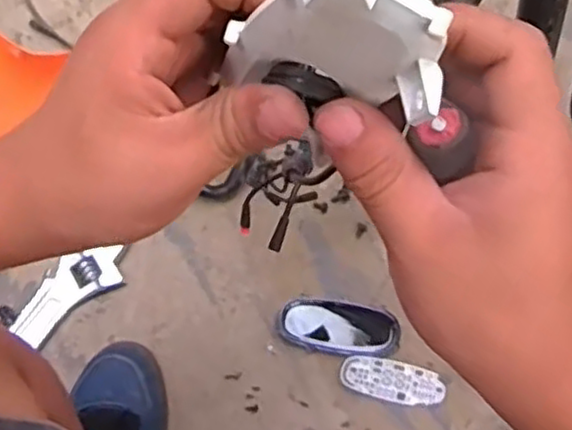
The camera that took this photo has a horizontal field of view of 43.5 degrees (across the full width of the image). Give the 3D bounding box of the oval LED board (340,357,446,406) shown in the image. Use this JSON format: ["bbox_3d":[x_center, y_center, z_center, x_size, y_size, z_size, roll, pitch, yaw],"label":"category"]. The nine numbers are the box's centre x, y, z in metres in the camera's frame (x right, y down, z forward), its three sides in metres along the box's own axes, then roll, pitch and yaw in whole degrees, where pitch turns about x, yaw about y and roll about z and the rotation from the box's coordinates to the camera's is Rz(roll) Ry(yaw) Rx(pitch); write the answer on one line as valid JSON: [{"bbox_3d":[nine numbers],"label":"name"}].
[{"bbox_3d":[0.115,0.179,0.774,0.109,0.005,0.044,12,90,10],"label":"oval LED board"}]

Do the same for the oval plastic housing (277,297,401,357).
[{"bbox_3d":[0.058,0.123,0.789,0.129,0.014,0.057,9,78,3],"label":"oval plastic housing"}]

